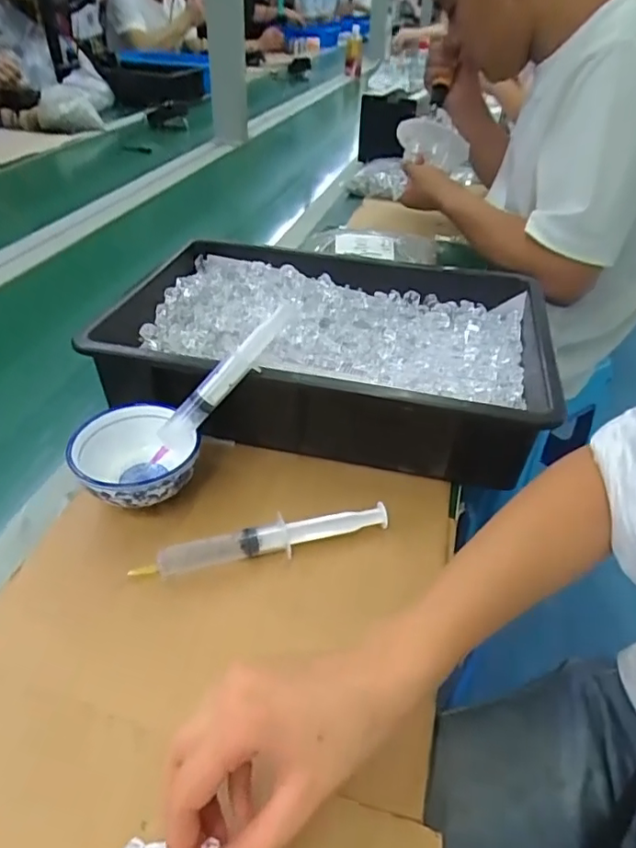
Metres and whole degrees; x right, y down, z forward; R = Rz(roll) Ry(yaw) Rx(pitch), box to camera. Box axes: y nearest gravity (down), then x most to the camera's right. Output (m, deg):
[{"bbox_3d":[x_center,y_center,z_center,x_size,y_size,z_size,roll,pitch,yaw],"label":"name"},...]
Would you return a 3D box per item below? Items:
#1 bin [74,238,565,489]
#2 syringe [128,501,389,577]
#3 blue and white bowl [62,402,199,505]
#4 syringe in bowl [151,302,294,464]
[{"bbox_3d":[0.010,-0.079,0.573,0.398,0.096,0.281,8,39,7],"label":"bin"},{"bbox_3d":[-0.038,0.087,0.419,0.185,0.020,0.021,-10,41,-15],"label":"syringe"},{"bbox_3d":[-0.144,0.035,0.453,0.095,0.058,0.103,-21,44,-26],"label":"blue and white bowl"},{"bbox_3d":[-0.075,-0.032,0.444,0.158,0.024,0.015,-48,49,4],"label":"syringe in bowl"}]

